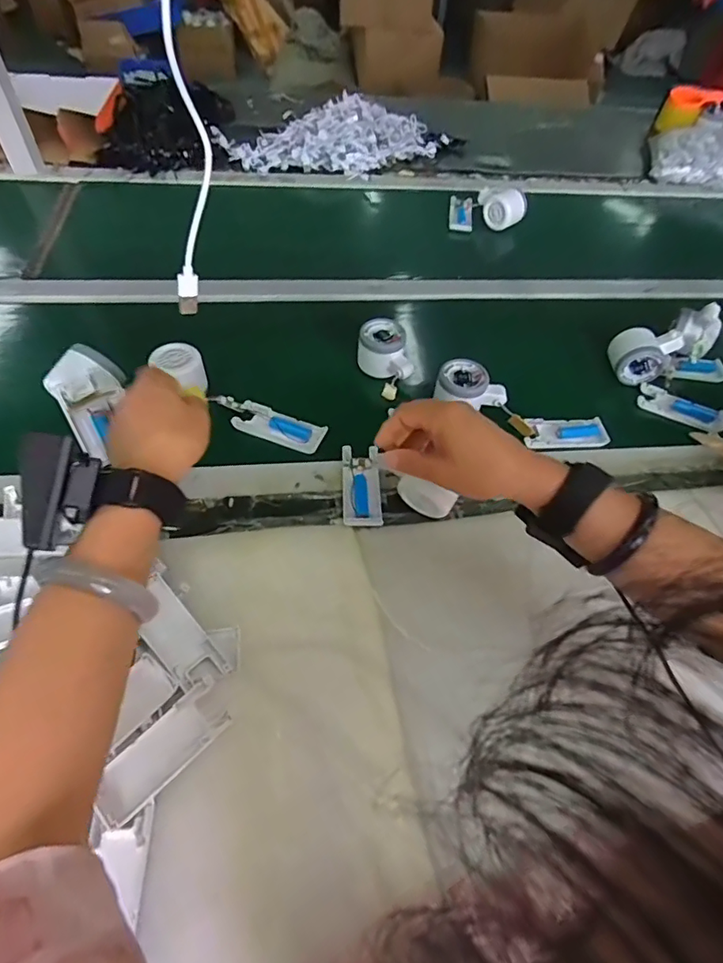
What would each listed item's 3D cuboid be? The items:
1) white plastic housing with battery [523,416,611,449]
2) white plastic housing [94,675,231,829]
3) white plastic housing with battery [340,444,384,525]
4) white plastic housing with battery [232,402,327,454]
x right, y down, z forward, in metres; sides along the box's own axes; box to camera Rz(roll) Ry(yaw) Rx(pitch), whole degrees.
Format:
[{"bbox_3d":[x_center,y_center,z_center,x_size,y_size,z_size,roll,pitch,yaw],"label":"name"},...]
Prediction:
[{"bbox_3d":[0.245,-0.060,0.602,0.100,0.014,0.040,-4,55,-7],"label":"white plastic housing with battery"},{"bbox_3d":[-0.140,0.192,0.360,0.037,0.015,0.099,39,61,21],"label":"white plastic housing"},{"bbox_3d":[-0.001,0.002,0.525,0.039,0.013,0.099,-3,54,-6],"label":"white plastic housing with battery"},{"bbox_3d":[-0.093,-0.062,0.577,0.104,0.011,0.037,20,56,10],"label":"white plastic housing with battery"}]

